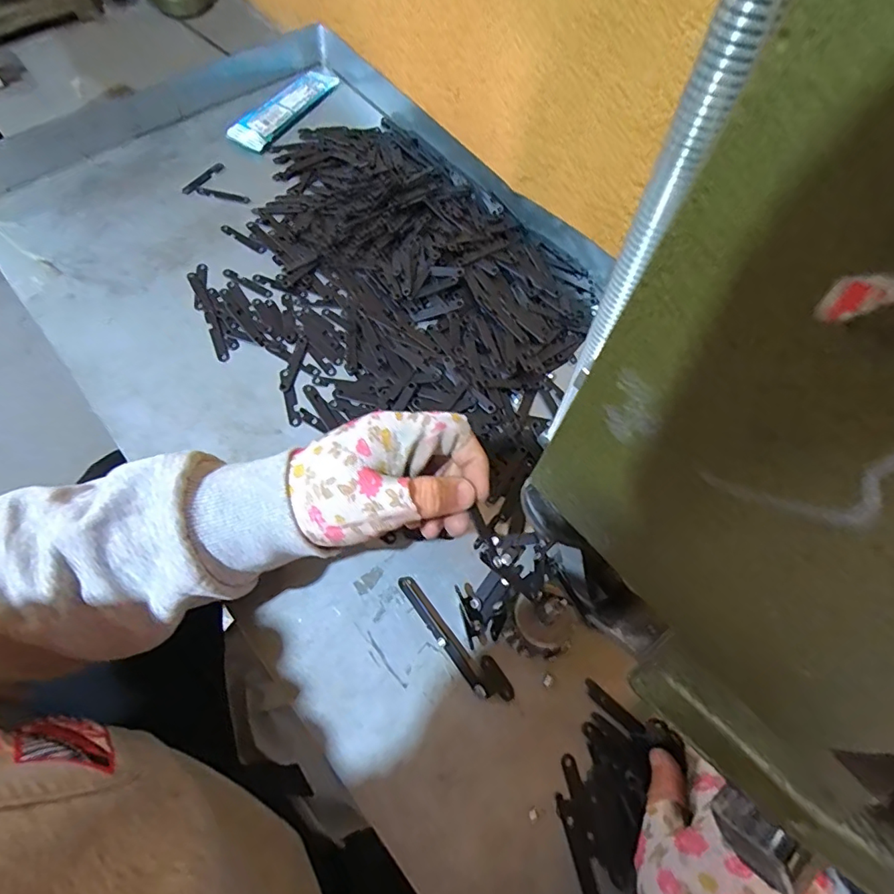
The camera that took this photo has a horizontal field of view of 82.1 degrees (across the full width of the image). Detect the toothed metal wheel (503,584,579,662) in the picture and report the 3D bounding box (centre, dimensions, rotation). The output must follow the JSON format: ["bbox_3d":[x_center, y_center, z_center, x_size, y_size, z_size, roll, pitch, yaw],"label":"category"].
[{"bbox_3d":[0.062,0.113,0.329,0.044,0.025,0.040,7,65,1],"label":"toothed metal wheel"}]

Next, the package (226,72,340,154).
[{"bbox_3d":[-0.171,-0.357,0.540,0.041,0.015,0.141,28,67,10],"label":"package"}]

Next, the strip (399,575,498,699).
[{"bbox_3d":[-0.002,0.121,0.331,0.012,0.006,0.090,-35,71,-17],"label":"strip"}]

